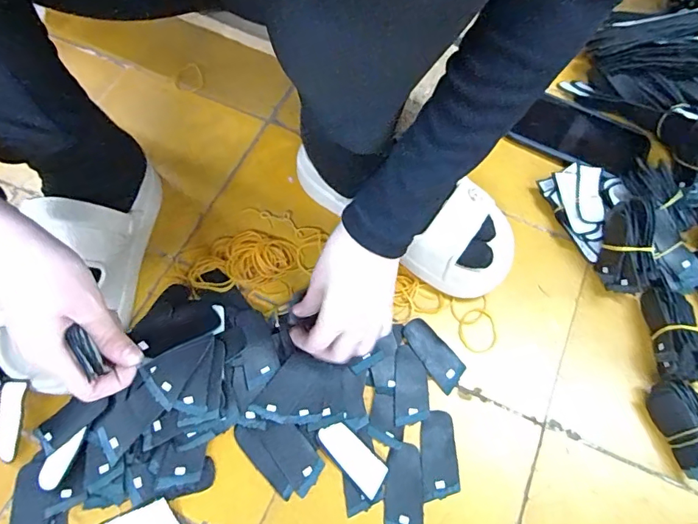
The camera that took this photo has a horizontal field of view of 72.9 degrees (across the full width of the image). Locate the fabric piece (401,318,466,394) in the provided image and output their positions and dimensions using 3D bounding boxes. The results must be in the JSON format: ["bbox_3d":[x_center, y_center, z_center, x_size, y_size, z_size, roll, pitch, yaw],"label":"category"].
[{"bbox_3d":[0.082,0.089,0.466,0.033,0.004,0.073,-35,72,-16],"label":"fabric piece"}]

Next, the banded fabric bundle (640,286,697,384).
[{"bbox_3d":[0.312,0.071,0.455,0.035,0.042,0.090,5,67,0],"label":"banded fabric bundle"}]

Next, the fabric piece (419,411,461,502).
[{"bbox_3d":[0.080,0.172,0.424,0.032,0.004,0.071,-1,67,-3],"label":"fabric piece"}]

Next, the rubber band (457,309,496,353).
[{"bbox_3d":[0.129,0.070,0.478,0.039,0.004,0.044,-12,68,-7],"label":"rubber band"}]

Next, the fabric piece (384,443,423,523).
[{"bbox_3d":[0.048,0.199,0.411,0.032,0.004,0.072,3,67,-1],"label":"fabric piece"}]

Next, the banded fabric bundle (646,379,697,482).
[{"bbox_3d":[0.303,0.147,0.418,0.042,0.048,0.086,-25,70,-12],"label":"banded fabric bundle"}]

